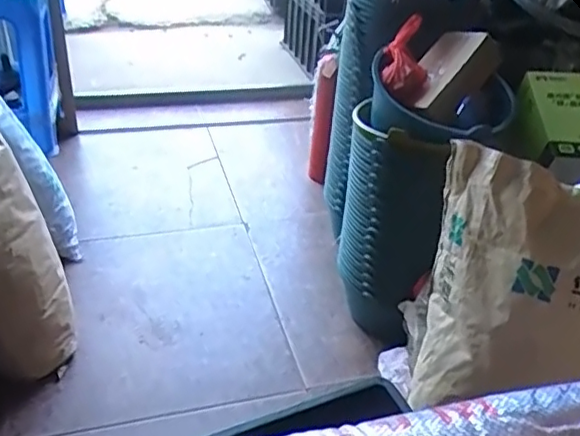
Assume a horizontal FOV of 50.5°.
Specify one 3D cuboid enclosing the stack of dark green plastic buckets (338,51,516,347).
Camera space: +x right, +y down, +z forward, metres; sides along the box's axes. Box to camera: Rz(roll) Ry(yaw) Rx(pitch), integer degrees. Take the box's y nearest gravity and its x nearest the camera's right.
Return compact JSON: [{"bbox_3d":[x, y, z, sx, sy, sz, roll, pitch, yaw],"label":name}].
[{"bbox_3d":[0.268,-0.019,1.394,0.269,0.586,0.289,-20,43,-31],"label":"stack of dark green plastic buckets"}]

